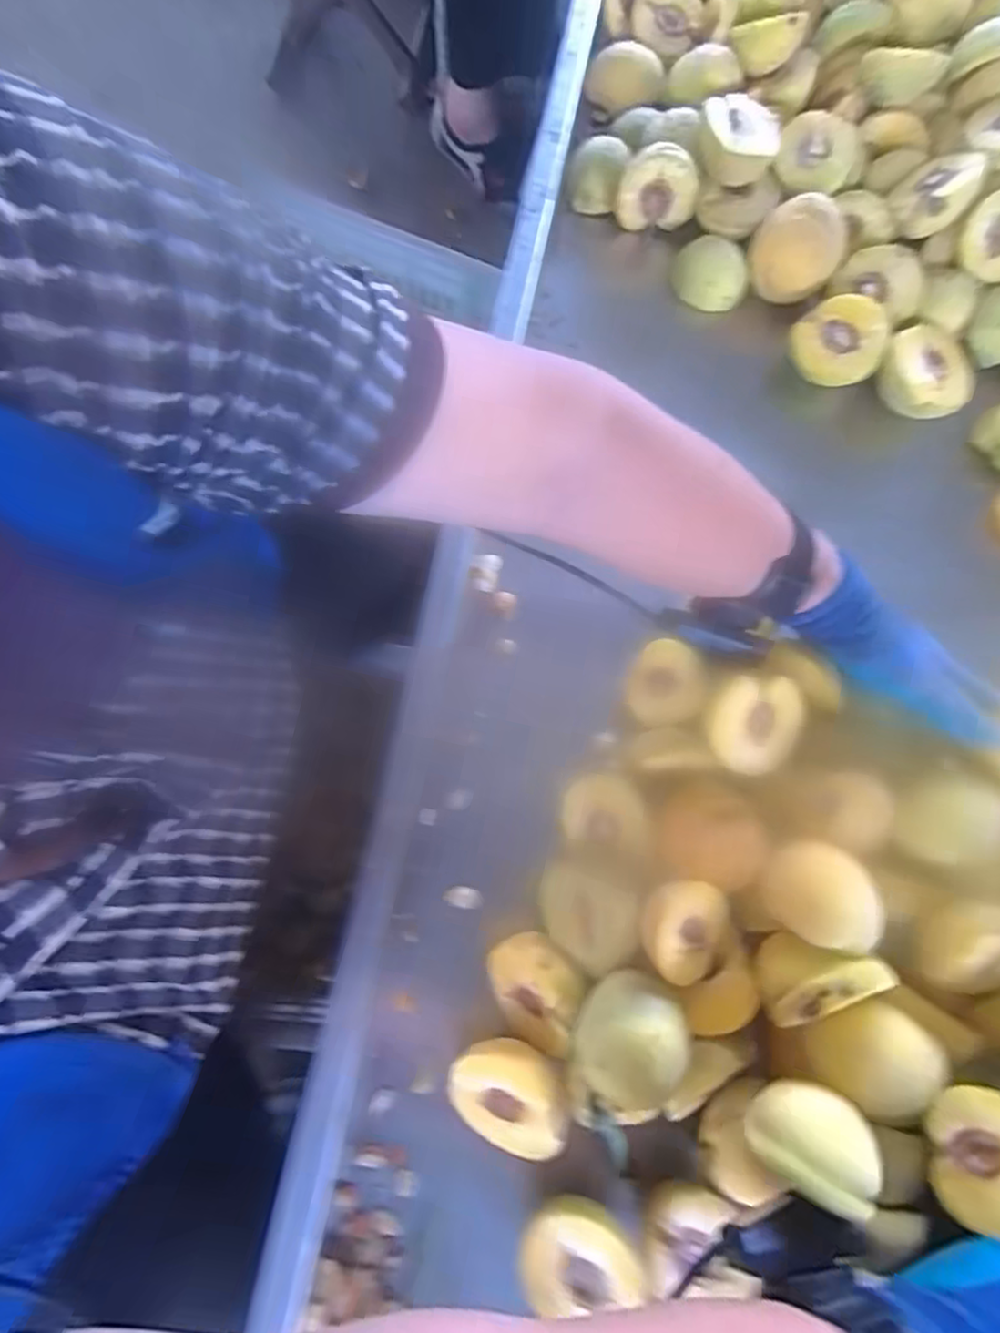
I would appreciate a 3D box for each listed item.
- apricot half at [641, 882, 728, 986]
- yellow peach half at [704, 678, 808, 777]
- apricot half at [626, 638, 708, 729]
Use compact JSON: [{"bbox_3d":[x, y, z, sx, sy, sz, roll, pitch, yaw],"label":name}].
[{"bbox_3d":[0.112,0.160,0.379,0.054,0.019,0.056,0,78,-1],"label":"apricot half"},{"bbox_3d":[0.165,0.035,0.414,0.062,0.029,0.062,-1,106,-5],"label":"yellow peach half"},{"bbox_3d":[0.118,0.012,0.443,0.055,0.027,0.060,-2,86,28],"label":"apricot half"}]

